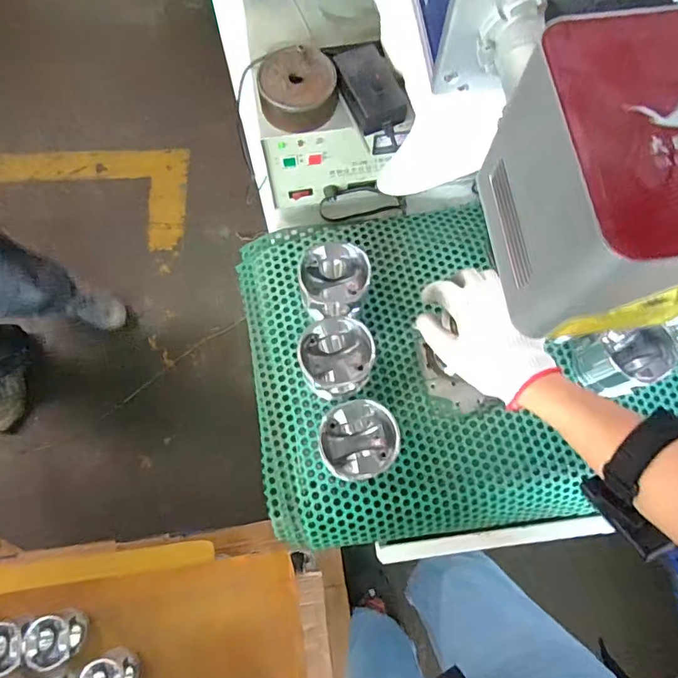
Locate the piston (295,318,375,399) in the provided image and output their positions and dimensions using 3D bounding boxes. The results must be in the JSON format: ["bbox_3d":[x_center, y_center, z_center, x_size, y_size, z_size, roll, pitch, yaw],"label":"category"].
[{"bbox_3d":[-0.002,0.022,0.534,0.076,0.066,0.074,0,72,-1],"label":"piston"}]

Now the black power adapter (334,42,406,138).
[{"bbox_3d":[0.031,-0.261,0.507,0.054,0.025,0.086,-23,74,-8],"label":"black power adapter"}]

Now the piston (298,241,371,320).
[{"bbox_3d":[-0.008,-0.062,0.558,0.073,0.063,0.075,0,72,-1],"label":"piston"}]

